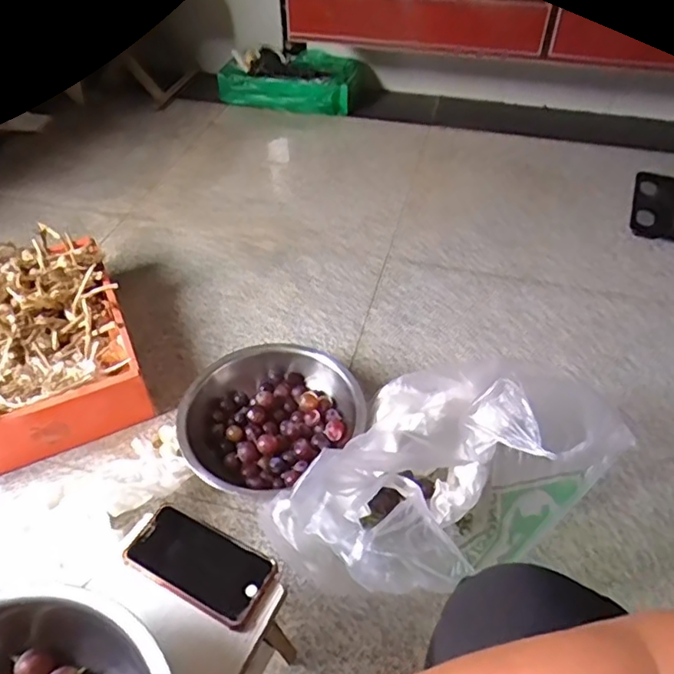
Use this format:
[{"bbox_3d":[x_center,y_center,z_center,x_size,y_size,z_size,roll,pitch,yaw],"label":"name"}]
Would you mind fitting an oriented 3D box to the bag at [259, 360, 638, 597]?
[{"bbox_3d":[0.101,0.173,0.664,0.285,0.284,0.291,33,55,29],"label":"bag"}]

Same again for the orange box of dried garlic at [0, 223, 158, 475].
[{"bbox_3d":[-0.505,0.005,0.948,0.303,0.139,0.418,-17,48,-17],"label":"orange box of dried garlic"}]

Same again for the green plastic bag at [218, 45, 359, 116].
[{"bbox_3d":[-0.134,-0.768,1.706,0.384,0.133,0.215,11,47,12],"label":"green plastic bag"}]

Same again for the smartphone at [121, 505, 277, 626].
[{"bbox_3d":[-0.131,0.212,0.545,0.136,0.011,0.068,21,49,19],"label":"smartphone"}]

